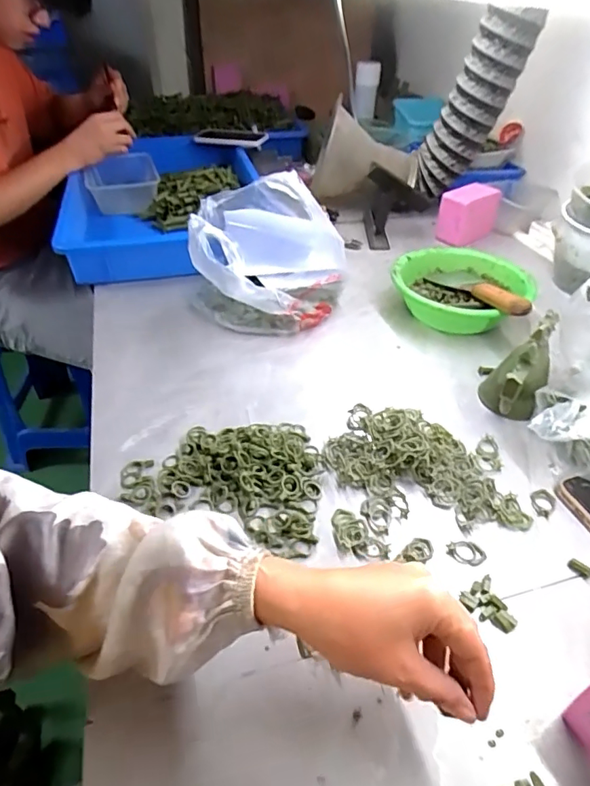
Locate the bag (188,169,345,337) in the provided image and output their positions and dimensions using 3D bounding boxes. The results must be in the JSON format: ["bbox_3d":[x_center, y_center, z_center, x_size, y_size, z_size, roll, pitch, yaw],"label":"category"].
[{"bbox_3d":[-0.043,-0.197,0.721,0.216,0.185,0.168,-28,48,-29],"label":"bag"}]

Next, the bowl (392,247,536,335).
[{"bbox_3d":[0.250,-0.152,0.764,0.204,0.064,0.184,9,41,9],"label":"bowl"}]

